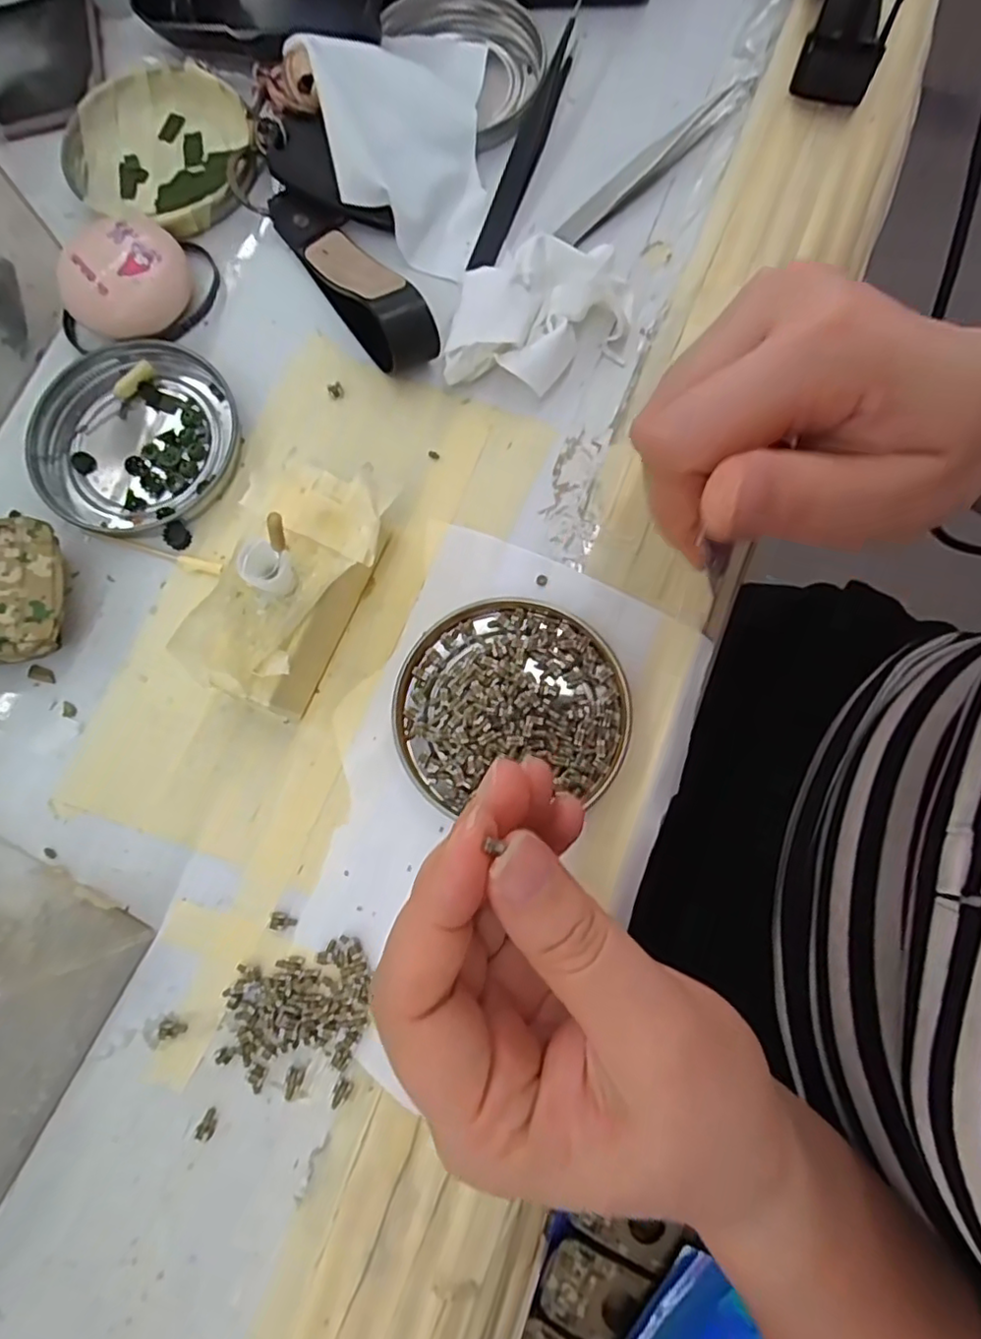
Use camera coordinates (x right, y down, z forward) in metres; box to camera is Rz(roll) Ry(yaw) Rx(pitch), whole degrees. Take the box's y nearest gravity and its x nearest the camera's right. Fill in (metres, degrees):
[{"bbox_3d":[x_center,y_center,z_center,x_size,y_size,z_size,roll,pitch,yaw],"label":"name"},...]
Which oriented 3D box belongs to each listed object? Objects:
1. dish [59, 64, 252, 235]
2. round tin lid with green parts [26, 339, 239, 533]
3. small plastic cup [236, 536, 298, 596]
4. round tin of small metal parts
[{"bbox_3d":[-0.141,-0.223,0.269,0.081,0.013,0.073,28,81,6],"label":"dish"},{"bbox_3d":[-0.139,-0.091,0.244,0.075,0.008,0.074,0,79,1],"label":"round tin lid with green parts"},{"bbox_3d":[-0.069,-0.031,0.193,0.015,0.018,0.013,41,83,9],"label":"small plastic cup"},{"bbox_3d":[0.007,0.012,0.218,0.079,0.010,0.073,0,79,1],"label":"round tin of small metal parts"}]

